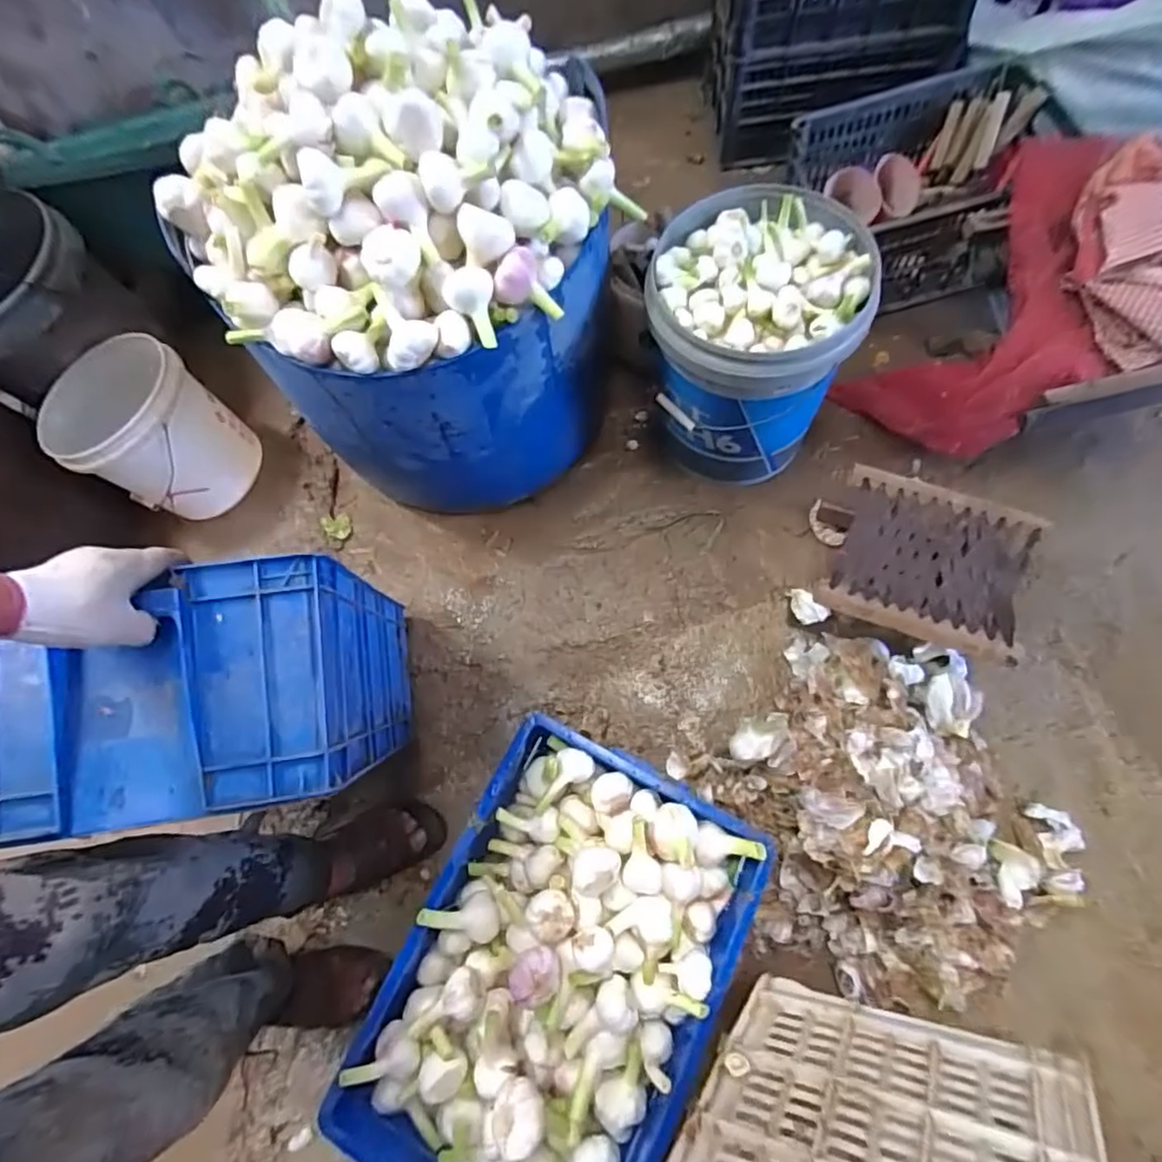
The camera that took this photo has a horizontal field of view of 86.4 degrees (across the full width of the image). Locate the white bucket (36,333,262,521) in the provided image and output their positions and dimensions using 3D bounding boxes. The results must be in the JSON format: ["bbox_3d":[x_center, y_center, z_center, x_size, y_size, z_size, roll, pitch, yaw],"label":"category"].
[{"bbox_3d":[-0.774,-0.269,1.113,0.271,0.231,0.239,33,75,15],"label":"white bucket"}]

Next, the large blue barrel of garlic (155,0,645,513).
[{"bbox_3d":[-0.209,-0.436,0.948,0.456,0.538,0.516,28,74,14],"label":"large blue barrel of garlic"}]

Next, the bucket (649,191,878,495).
[{"bbox_3d":[0.253,-0.364,1.014,0.284,0.385,0.309,1,70,4],"label":"bucket"}]

